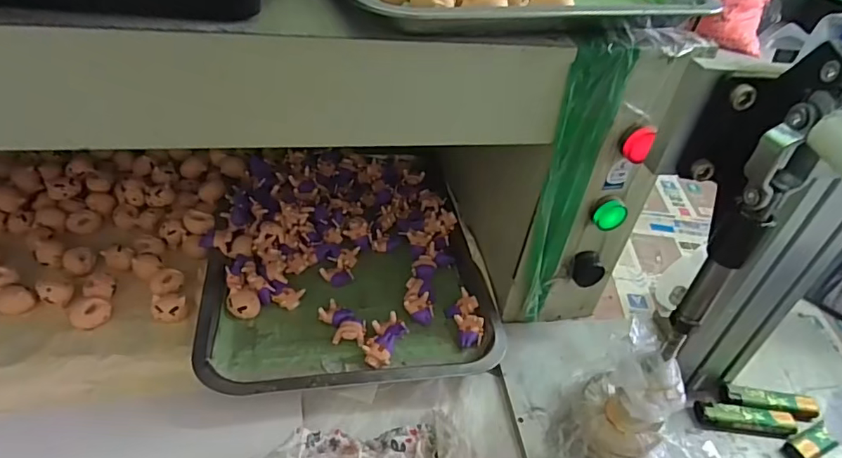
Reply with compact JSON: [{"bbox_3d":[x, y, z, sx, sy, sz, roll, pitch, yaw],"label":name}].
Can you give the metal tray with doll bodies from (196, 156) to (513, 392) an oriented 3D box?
[{"bbox_3d":[-0.076,0.020,0.529,0.262,0.033,0.314,-2,46,-15],"label":"metal tray with doll bodies"}]

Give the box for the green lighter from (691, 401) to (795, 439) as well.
[{"bbox_3d":[0.277,0.163,0.441,0.079,0.016,0.021,9,35,4],"label":"green lighter"}]

